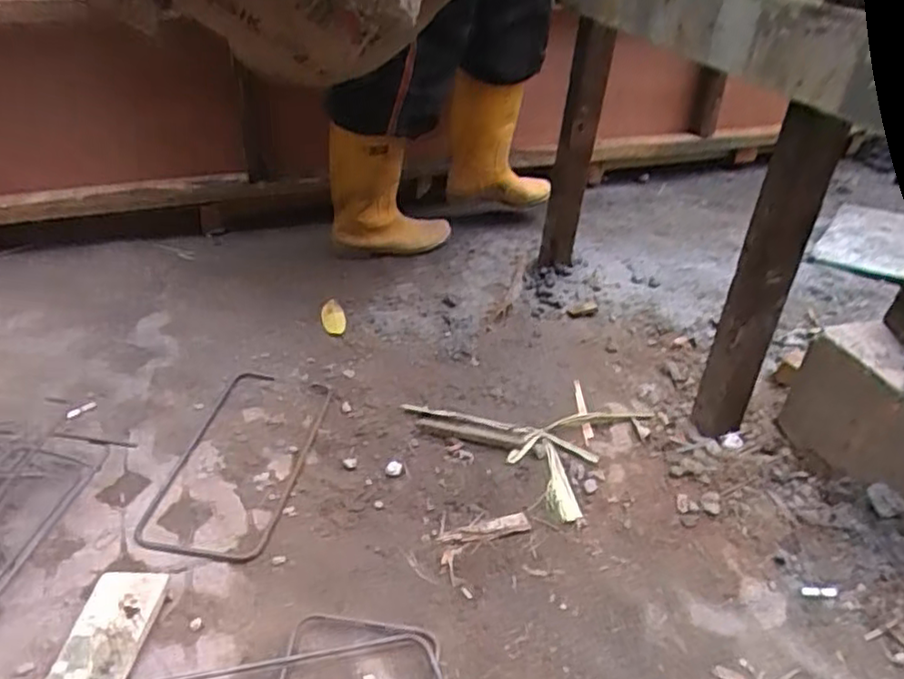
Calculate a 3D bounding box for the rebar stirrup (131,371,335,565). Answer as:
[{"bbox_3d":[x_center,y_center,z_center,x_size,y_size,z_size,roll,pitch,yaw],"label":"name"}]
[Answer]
[{"bbox_3d":[-0.294,0.165,0.980,0.179,0.015,0.360,7,34,5],"label":"rebar stirrup"}]

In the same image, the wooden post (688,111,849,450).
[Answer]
[{"bbox_3d":[0.407,-0.058,0.912,0.069,0.475,0.055,19,36,22],"label":"wooden post"}]

